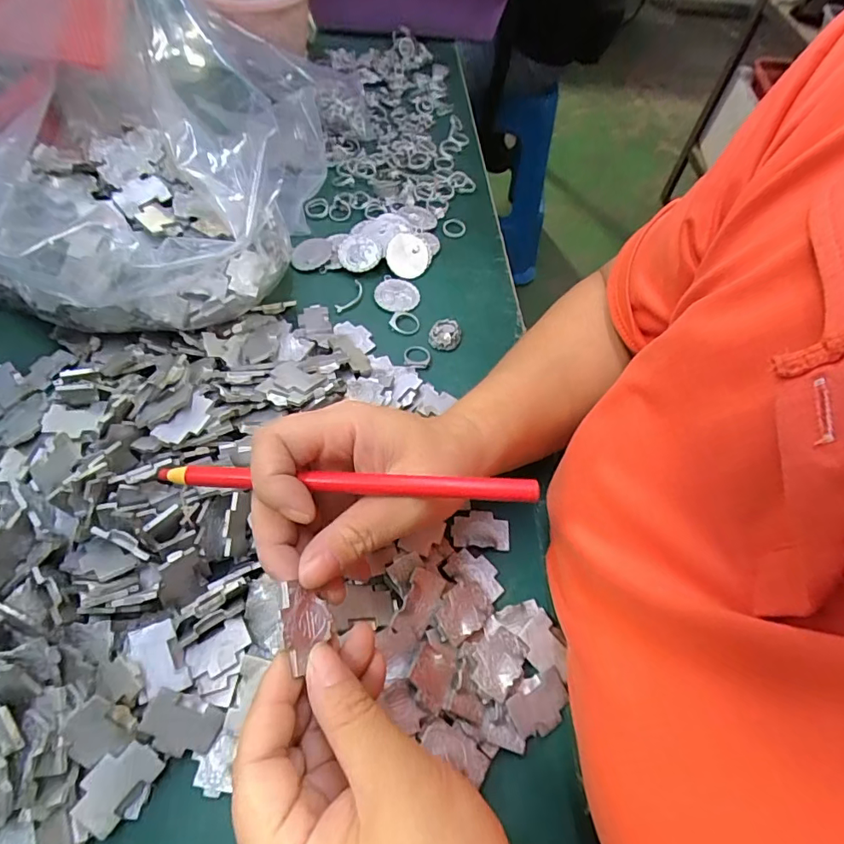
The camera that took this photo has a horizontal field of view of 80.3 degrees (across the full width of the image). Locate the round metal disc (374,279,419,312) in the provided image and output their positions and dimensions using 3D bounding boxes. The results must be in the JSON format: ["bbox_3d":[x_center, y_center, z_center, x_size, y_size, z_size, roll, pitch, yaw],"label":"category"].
[{"bbox_3d":[-0.021,-0.106,0.415,0.036,0.004,0.033,2,58,-3],"label":"round metal disc"}]

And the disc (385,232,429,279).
[{"bbox_3d":[-0.013,-0.142,0.426,0.036,0.005,0.037,-1,97,-11],"label":"disc"}]

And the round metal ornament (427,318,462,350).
[{"bbox_3d":[0.018,-0.070,0.396,0.024,0.008,0.027,9,58,1],"label":"round metal ornament"}]

